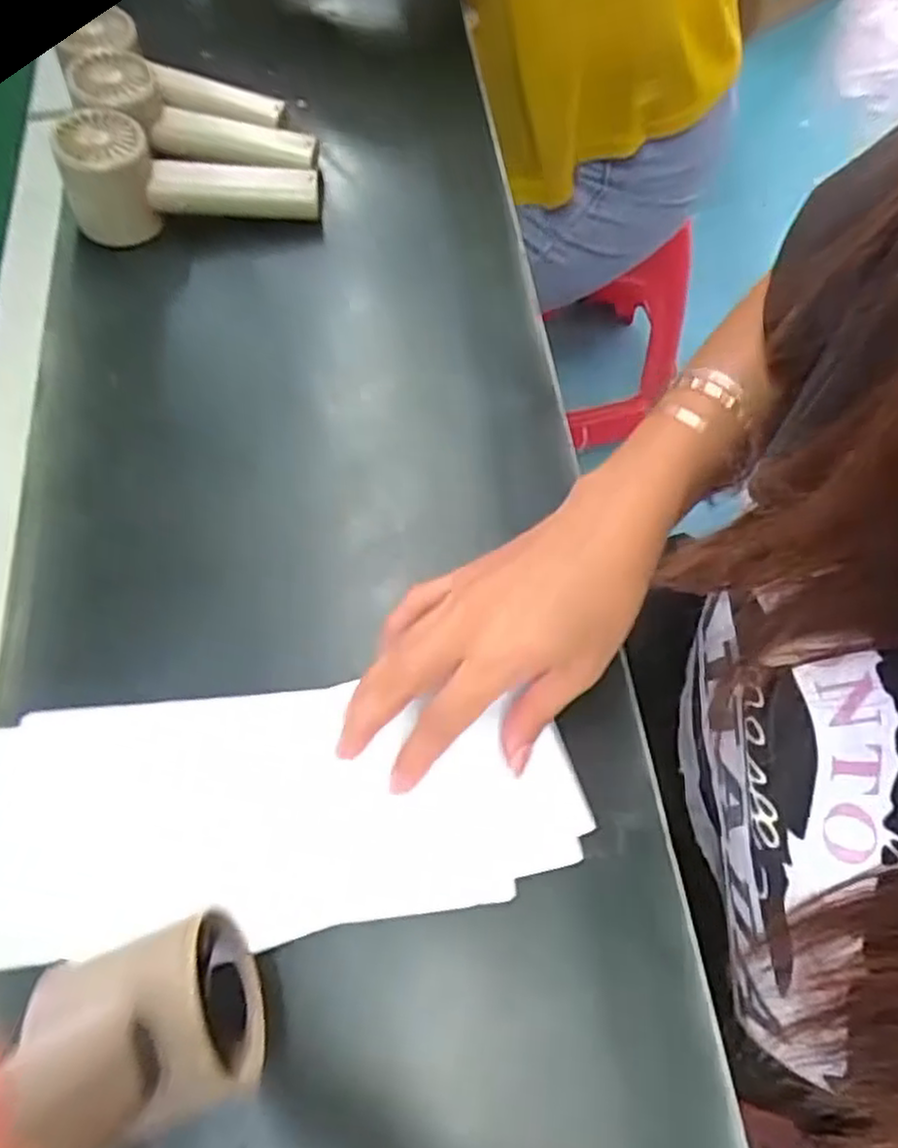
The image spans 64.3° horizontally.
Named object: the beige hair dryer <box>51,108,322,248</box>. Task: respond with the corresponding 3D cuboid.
[{"bbox_3d":[-0.167,-0.257,0.470,0.155,0.059,0.047,-4,62,-15],"label":"beige hair dryer"}]

